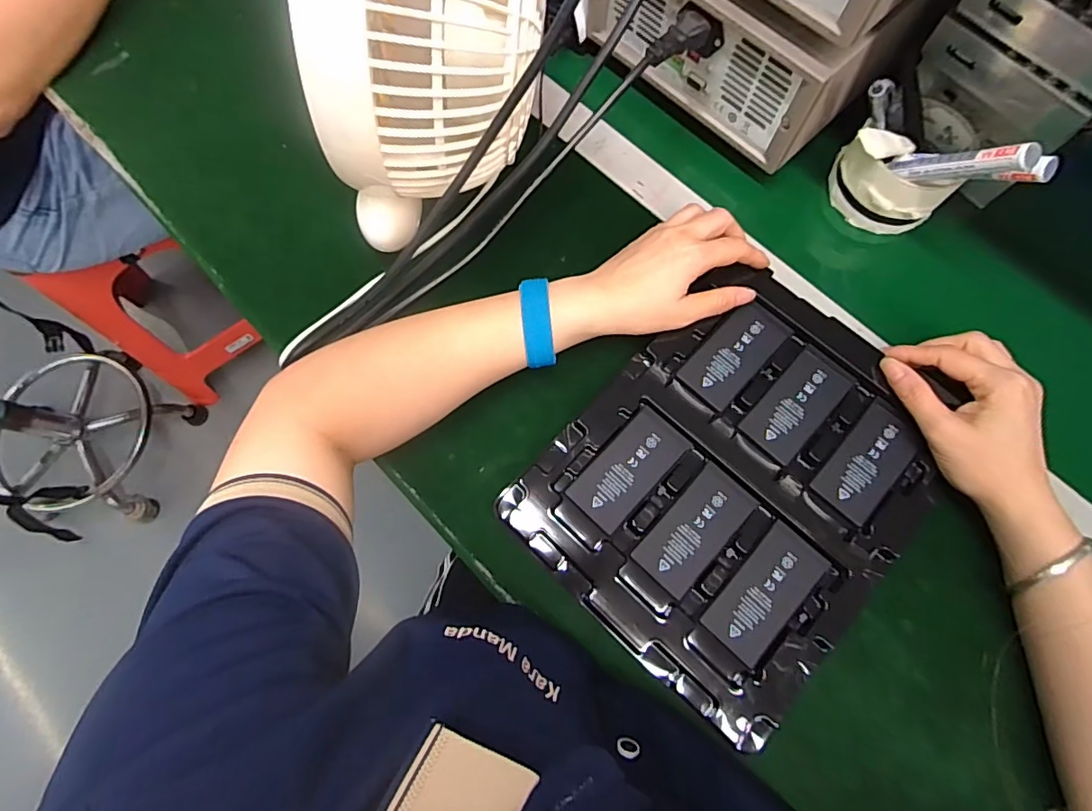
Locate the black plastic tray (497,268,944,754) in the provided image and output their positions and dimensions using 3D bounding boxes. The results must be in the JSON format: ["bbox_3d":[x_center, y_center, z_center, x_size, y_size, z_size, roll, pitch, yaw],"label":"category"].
[{"bbox_3d":[0.135,0.048,0.363,0.219,0.022,0.273,40,78,10],"label":"black plastic tray"}]

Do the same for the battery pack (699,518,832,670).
[{"bbox_3d":[0.145,0.122,0.340,0.045,0.004,0.086,40,78,10],"label":"battery pack"}]

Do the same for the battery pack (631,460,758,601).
[{"bbox_3d":[0.101,0.083,0.352,0.044,0.004,0.086,42,78,11],"label":"battery pack"}]

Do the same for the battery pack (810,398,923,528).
[{"bbox_3d":[0.226,0.038,0.362,0.043,0.011,0.085,40,78,10],"label":"battery pack"}]

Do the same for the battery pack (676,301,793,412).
[{"bbox_3d":[0.140,-0.039,0.386,0.046,0.008,0.085,41,78,10],"label":"battery pack"}]

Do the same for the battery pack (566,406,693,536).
[{"bbox_3d":[0.059,0.045,0.365,0.045,0.005,0.086,42,78,11],"label":"battery pack"}]

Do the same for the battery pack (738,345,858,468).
[{"bbox_3d":[0.182,-0.001,0.373,0.044,0.006,0.086,41,78,10],"label":"battery pack"}]

